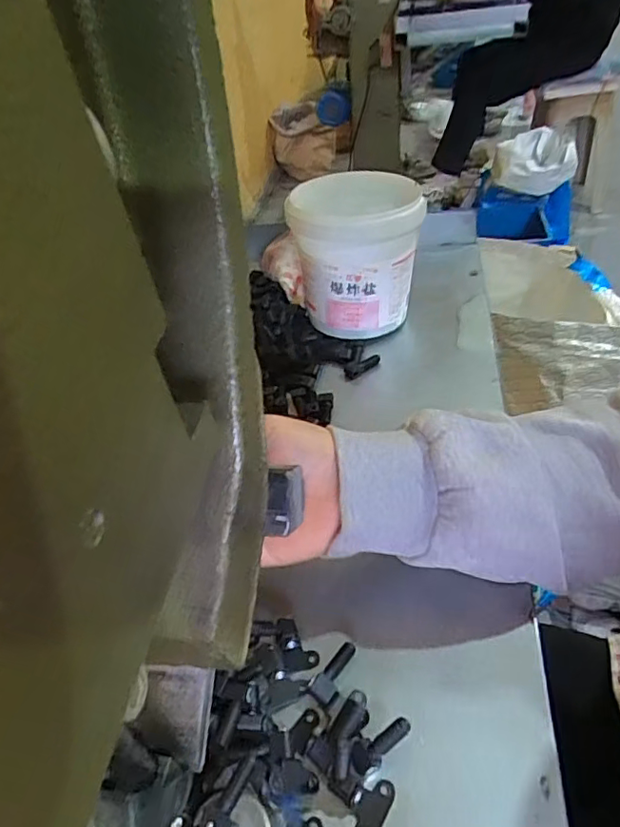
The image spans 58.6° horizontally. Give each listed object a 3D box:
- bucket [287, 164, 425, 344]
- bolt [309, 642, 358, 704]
[{"bbox_3d":[0.049,-0.155,0.538,0.108,0.122,0.115,-5,42,5],"label":"bucket"},{"bbox_3d":[0.015,0.147,0.315,0.014,0.008,0.035,24,52,31],"label":"bolt"}]

